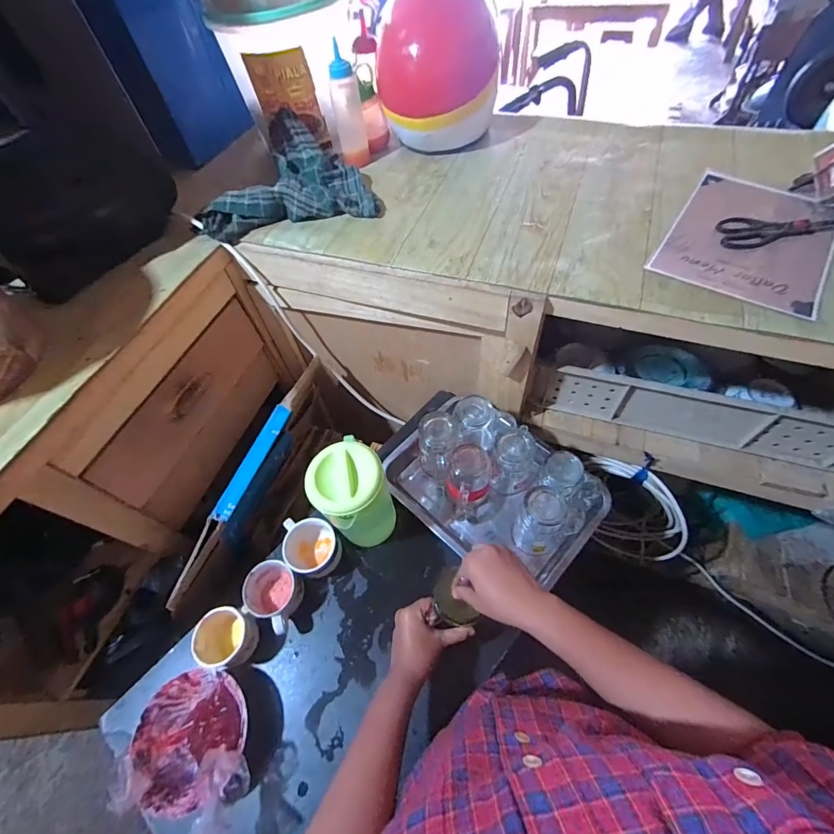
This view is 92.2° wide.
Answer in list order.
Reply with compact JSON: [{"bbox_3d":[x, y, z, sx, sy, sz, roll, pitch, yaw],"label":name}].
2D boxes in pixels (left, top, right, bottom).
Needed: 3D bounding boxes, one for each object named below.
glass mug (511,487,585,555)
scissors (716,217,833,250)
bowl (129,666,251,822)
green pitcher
[{"bbox_3d":[0.206,0.164,0.642,0.097,0.127,0.073,-25,60,-10],"label":"glass mug"},{"bbox_3d":[0.561,-0.295,0.613,0.219,0.014,0.069,-14,59,-2],"label":"scissors"},{"bbox_3d":[-0.300,0.431,0.541,0.143,0.068,0.150,-3,59,4],"label":"bowl"},{"bbox_3d":[-0.096,0.125,0.629,0.103,0.179,0.105,37,69,24],"label":"green pitcher"}]

